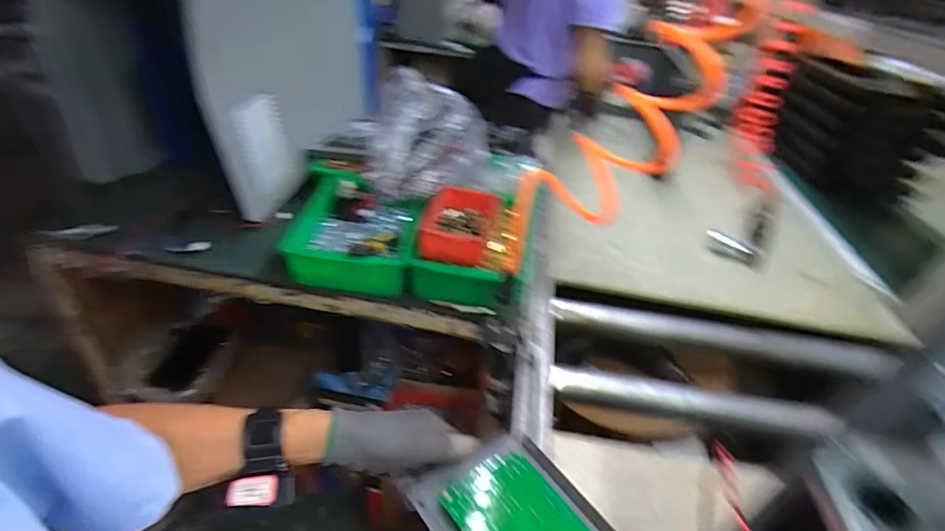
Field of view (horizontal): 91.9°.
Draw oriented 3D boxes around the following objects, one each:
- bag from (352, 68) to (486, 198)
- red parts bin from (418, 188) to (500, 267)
[{"bbox_3d":[-0.070,-0.216,0.778,0.223,0.156,0.163,0,37,-9],"label":"bag"},{"bbox_3d":[-0.016,-0.063,0.711,0.106,0.052,0.148,9,36,3],"label":"red parts bin"}]

